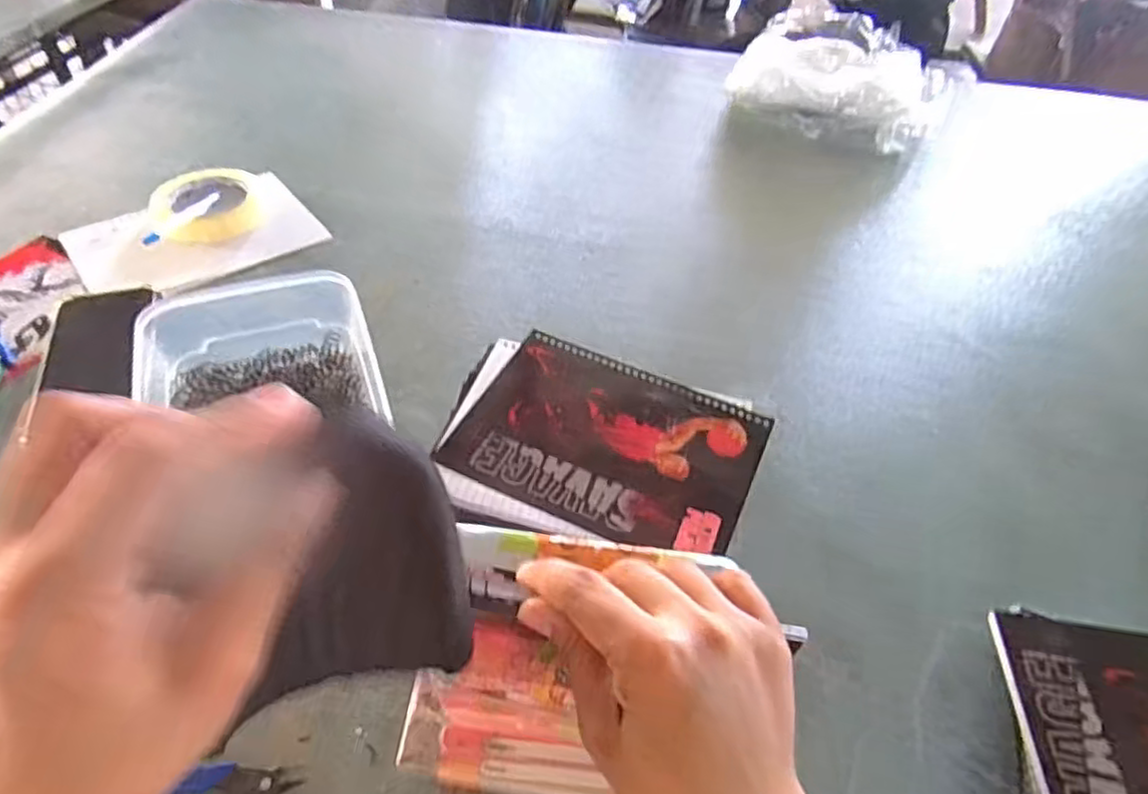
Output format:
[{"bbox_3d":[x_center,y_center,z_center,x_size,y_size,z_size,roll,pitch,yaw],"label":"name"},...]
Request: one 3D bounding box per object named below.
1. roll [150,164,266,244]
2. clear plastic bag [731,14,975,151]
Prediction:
[{"bbox_3d":[-0.373,-0.200,0.708,0.103,0.023,0.124,-19,53,-21],"label":"roll"},{"bbox_3d":[0.387,-0.464,0.999,0.313,0.066,0.278,27,52,17],"label":"clear plastic bag"}]

